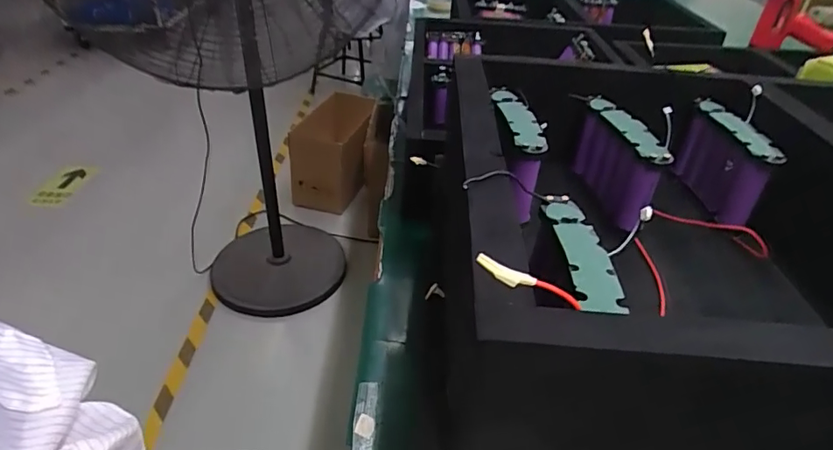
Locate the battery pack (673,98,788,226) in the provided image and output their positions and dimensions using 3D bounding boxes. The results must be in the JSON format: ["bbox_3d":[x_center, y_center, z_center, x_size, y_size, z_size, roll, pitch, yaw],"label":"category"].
[{"bbox_3d":[0.268,-0.052,0.445,0.024,0.076,0.098,-1,36,-7],"label":"battery pack"}]

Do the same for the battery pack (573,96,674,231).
[{"bbox_3d":[0.173,-0.052,0.434,0.027,0.074,0.101,-6,37,-13],"label":"battery pack"}]

